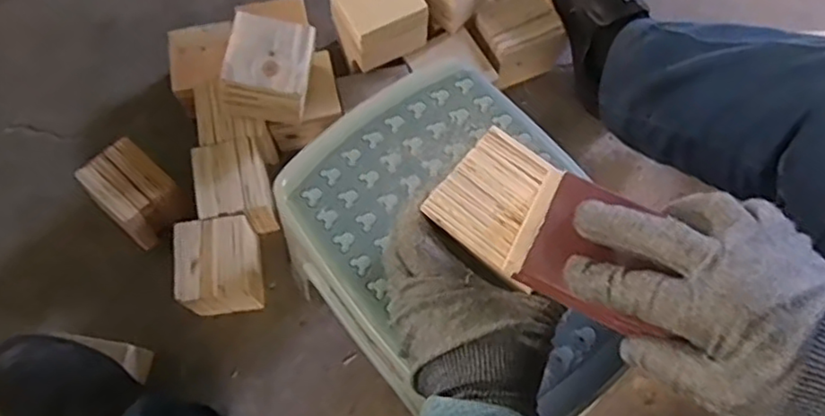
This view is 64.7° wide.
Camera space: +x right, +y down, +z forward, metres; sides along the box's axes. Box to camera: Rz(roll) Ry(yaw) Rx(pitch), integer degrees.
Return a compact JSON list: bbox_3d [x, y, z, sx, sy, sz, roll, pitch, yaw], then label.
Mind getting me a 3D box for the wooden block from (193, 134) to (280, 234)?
[{"bbox_3d":[-0.218,-0.022,0.815,0.082,0.069,0.103,-14,71,-4],"label":"wooden block"}]

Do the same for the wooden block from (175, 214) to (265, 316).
[{"bbox_3d":[-0.227,0.072,0.792,0.096,0.089,0.101,-9,71,-3],"label":"wooden block"}]

